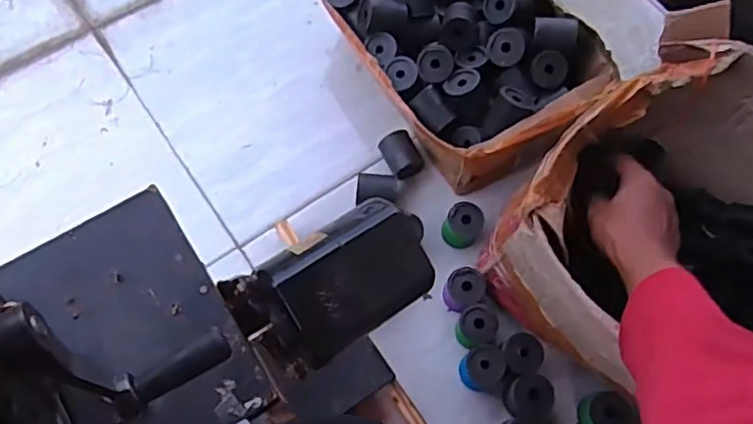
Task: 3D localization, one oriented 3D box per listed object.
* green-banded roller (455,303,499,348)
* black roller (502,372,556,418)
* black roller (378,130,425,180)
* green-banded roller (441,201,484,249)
[{"bbox_3d":[0.115,0.133,0.717,0.044,0.042,0.044,1,67,-3],"label":"green-banded roller"},{"bbox_3d":[0.163,0.202,0.687,0.052,0.043,0.044,-1,67,-4],"label":"black roller"},{"bbox_3d":[0.031,-0.072,0.804,0.050,0.040,0.057,-30,71,-13],"label":"black roller"},{"bbox_3d":[0.105,0.018,0.765,0.043,0.047,0.045,0,67,-1],"label":"green-banded roller"}]

